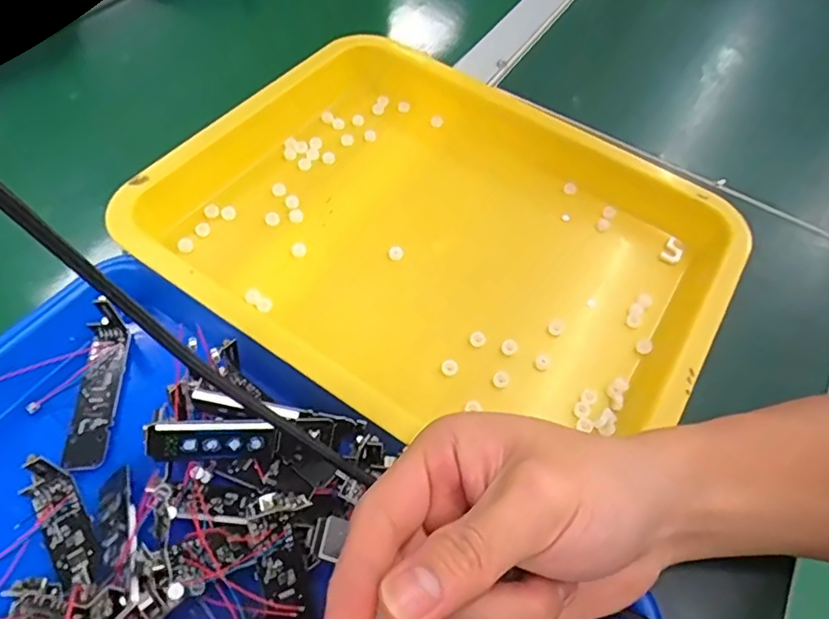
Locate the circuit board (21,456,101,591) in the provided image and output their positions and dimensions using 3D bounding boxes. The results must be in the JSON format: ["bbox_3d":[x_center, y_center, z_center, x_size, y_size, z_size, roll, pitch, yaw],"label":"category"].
[{"bbox_3d":[-0.157,0.093,0.251,0.018,0.009,0.063,-31,65,-23],"label":"circuit board"}]

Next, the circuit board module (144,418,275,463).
[{"bbox_3d":[-0.088,0.056,0.242,0.050,0.019,0.004,1,13,-20],"label":"circuit board module"}]

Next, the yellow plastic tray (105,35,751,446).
[{"bbox_3d":[0.014,-0.050,0.358,0.343,0.043,0.260,31,59,15],"label":"yellow plastic tray"}]

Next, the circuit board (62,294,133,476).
[{"bbox_3d":[-0.159,0.034,0.274,0.019,0.033,0.076,-2,57,-7],"label":"circuit board"}]

